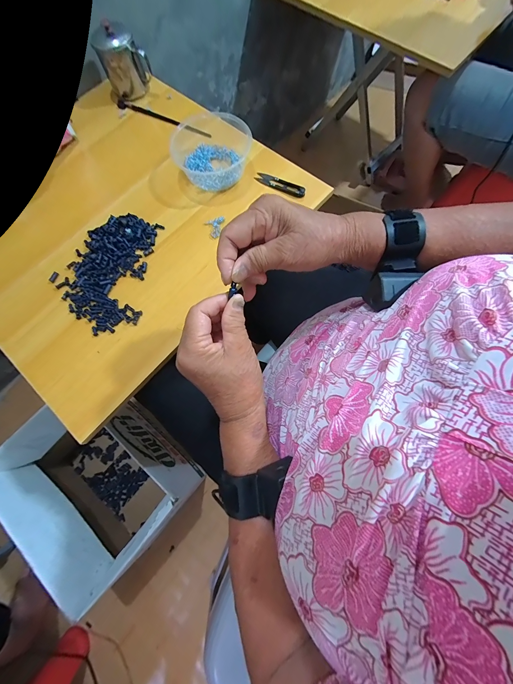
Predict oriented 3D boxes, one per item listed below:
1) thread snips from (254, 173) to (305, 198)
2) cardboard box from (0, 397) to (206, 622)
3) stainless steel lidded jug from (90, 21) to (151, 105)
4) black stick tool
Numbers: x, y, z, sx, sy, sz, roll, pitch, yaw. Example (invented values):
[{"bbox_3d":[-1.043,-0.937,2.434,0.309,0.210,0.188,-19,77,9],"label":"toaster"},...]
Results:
[{"bbox_3d":[0.043,-0.297,0.478,0.102,0.012,0.021,32,77,10],"label":"thread snips"},{"bbox_3d":[-0.407,0.362,0.693,0.398,0.275,0.292,37,78,11],"label":"cardboard box"},{"bbox_3d":[-0.275,-0.582,0.529,0.088,0.096,0.088,-22,75,-5],"label":"stainless steel lidded jug"},{"bbox_3d":[-0.202,-0.475,0.542,0.240,0.008,0.023,28,77,9],"label":"black stick tool"}]

